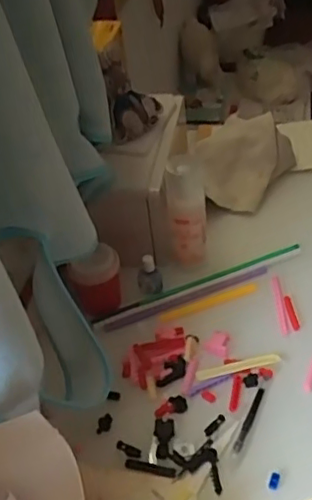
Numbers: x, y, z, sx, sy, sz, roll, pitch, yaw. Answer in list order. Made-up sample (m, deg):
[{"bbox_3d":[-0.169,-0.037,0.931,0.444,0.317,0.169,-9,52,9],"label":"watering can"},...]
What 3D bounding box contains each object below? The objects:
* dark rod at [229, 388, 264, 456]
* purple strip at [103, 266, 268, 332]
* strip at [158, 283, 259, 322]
[{"bbox_3d":[0.091,0.165,0.574,0.010,0.006,0.080,16,46,24],"label":"dark rod"},{"bbox_3d":[0.039,0.059,0.713,0.214,0.005,0.013,-19,42,-13],"label":"purple strip"},{"bbox_3d":[0.063,0.063,0.704,0.124,0.004,0.013,-17,42,-12],"label":"strip"}]

